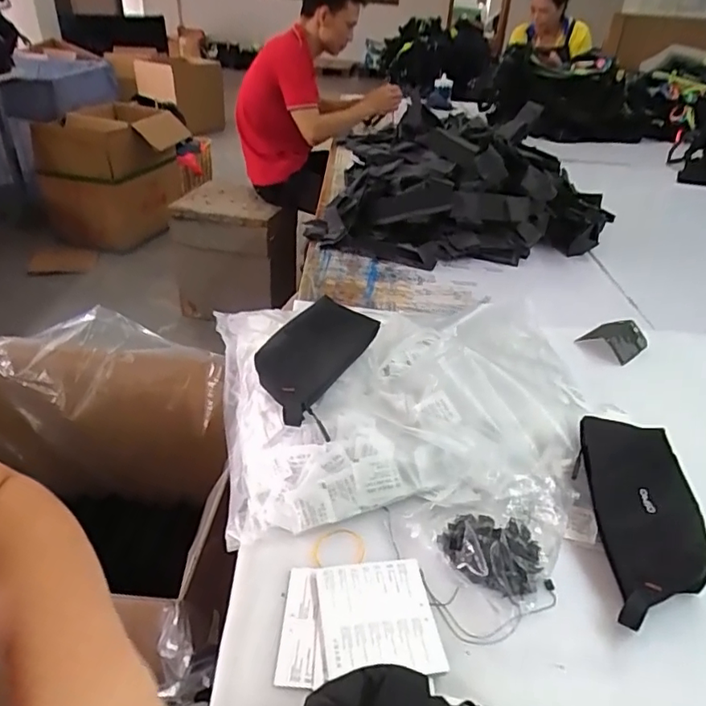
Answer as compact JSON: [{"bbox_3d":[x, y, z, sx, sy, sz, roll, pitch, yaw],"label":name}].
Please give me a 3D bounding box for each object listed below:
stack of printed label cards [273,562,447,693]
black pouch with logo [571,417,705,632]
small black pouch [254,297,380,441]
[{"bbox_3d":[0.004,0.218,0.449,0.124,0.010,0.097,1,33,-5],"label":"stack of printed label cards"},{"bbox_3d":[0.280,0.153,0.530,0.091,0.036,0.207,6,47,3],"label":"black pouch with logo"},{"bbox_3d":[-0.043,0.000,0.619,0.099,0.044,0.213,11,33,11],"label":"small black pouch"}]

